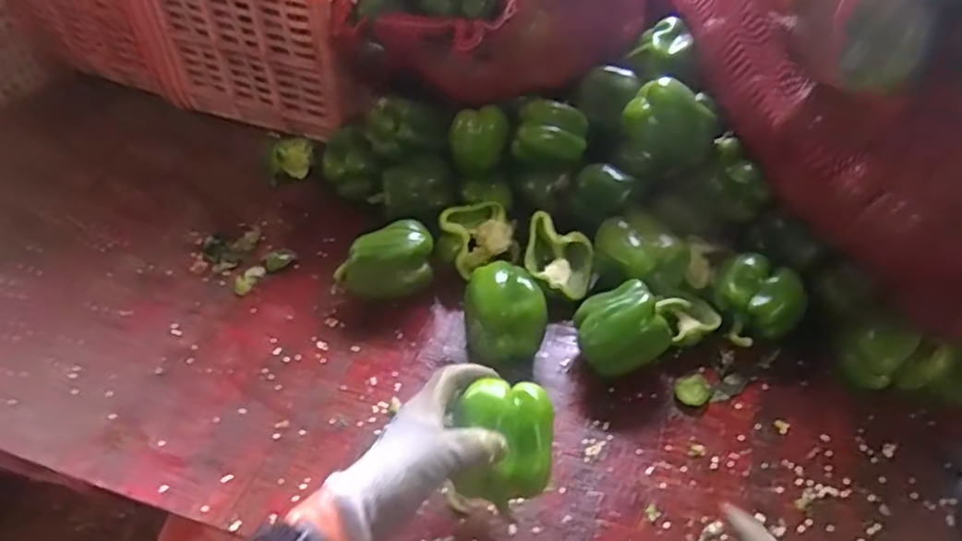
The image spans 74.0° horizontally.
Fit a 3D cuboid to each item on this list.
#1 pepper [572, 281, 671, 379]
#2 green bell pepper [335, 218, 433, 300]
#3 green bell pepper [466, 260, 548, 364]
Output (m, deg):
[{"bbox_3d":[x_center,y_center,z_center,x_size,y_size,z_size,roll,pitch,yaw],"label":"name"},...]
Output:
[{"bbox_3d":[0.131,0.061,0.615,0.082,0.078,0.070,-11,47,-11],"label":"pepper"},{"bbox_3d":[-0.098,0.002,0.676,0.099,0.078,0.074,-28,52,-25],"label":"green bell pepper"},{"bbox_3d":[0.024,0.044,0.612,0.071,0.080,0.071,0,46,0],"label":"green bell pepper"}]

